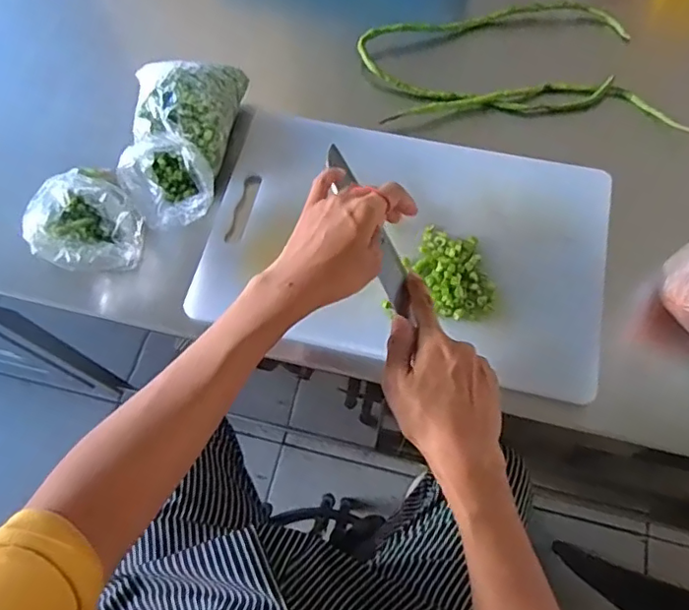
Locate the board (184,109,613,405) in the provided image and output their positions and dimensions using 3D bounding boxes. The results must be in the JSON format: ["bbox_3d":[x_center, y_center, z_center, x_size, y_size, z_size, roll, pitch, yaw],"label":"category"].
[{"bbox_3d":[0.055,-0.060,0.517,0.345,0.025,0.232,11,69,6],"label":"board"}]

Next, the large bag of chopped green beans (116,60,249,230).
[{"bbox_3d":[-0.148,-0.158,0.516,0.075,0.071,0.162,6,68,4],"label":"large bag of chopped green beans"}]

